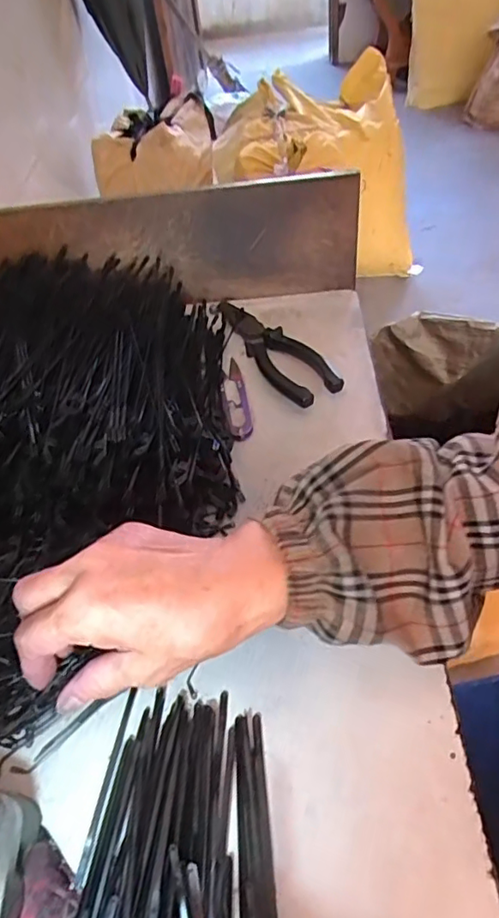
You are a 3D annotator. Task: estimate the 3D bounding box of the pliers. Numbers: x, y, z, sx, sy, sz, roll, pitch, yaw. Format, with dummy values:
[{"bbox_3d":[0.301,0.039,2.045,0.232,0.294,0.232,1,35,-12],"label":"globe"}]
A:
[{"bbox_3d":[0.015,-0.106,0.507,0.050,0.018,0.181,-27,52,-16],"label":"pliers"}]

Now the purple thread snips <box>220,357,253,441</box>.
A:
[{"bbox_3d":[-0.013,-0.054,0.472,0.021,0.008,0.102,-10,49,-2],"label":"purple thread snips"}]

